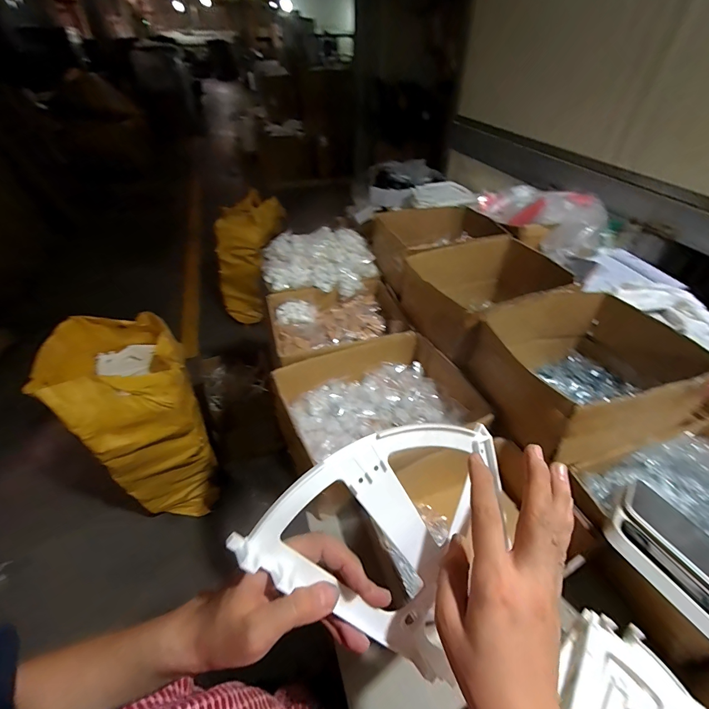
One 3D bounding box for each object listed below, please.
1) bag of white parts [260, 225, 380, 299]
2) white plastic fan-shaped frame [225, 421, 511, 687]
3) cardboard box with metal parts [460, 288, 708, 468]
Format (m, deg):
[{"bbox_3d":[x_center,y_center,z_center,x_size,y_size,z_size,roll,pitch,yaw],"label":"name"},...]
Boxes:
[{"bbox_3d":[-0.097,-0.261,1.006,0.300,0.101,0.237,-13,44,-12],"label":"bag of white parts"},{"bbox_3d":[0.049,0.139,0.307,0.187,0.216,0.027,-48,18,-12],"label":"white plastic fan-shaped frame"},{"bbox_3d":[0.424,0.039,0.683,0.359,0.191,0.279,-14,44,-13],"label":"cardboard box with metal parts"}]

